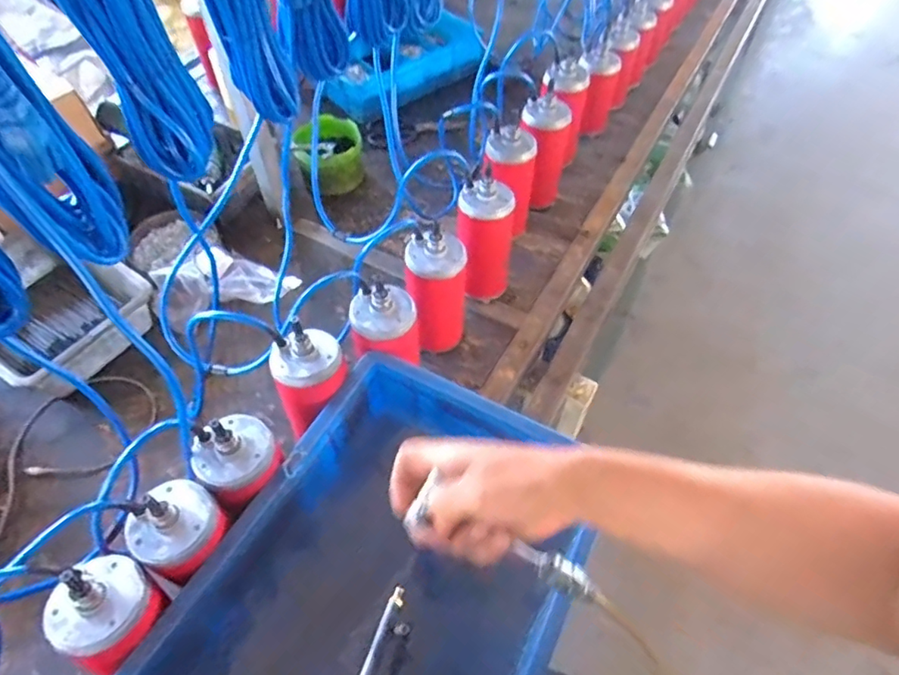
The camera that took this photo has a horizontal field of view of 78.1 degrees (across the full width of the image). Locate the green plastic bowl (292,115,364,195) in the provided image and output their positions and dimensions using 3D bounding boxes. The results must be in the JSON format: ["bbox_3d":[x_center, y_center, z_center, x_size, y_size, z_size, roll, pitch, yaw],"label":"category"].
[{"bbox_3d":[-0.212,-0.322,0.988,0.119,0.088,0.150,-8,54,-6],"label":"green plastic bowl"}]

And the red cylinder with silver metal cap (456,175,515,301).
[{"bbox_3d":[0.051,-0.137,0.801,0.076,0.184,0.088,8,54,6],"label":"red cylinder with silver metal cap"}]

